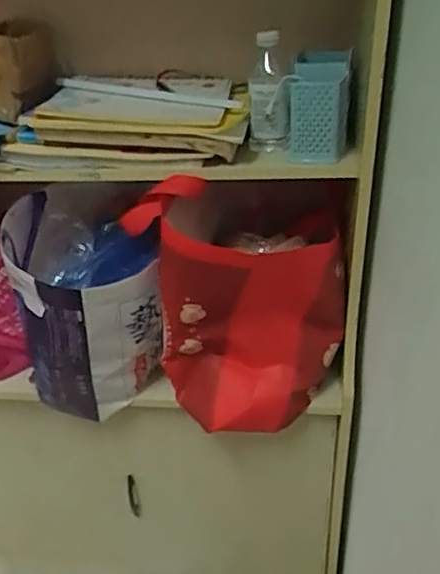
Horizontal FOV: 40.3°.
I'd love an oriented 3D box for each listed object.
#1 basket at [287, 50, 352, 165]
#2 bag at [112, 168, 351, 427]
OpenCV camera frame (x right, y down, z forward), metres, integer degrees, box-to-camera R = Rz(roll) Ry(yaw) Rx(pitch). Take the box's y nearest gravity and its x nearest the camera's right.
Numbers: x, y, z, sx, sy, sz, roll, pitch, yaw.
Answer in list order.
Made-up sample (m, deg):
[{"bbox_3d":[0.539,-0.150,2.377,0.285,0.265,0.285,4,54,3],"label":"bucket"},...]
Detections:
[{"bbox_3d":[0.136,-0.250,0.841,0.078,0.134,0.101,4,32,9],"label":"basket"},{"bbox_3d":[0.020,0.043,0.902,0.285,0.337,0.173,13,34,22],"label":"bag"}]

